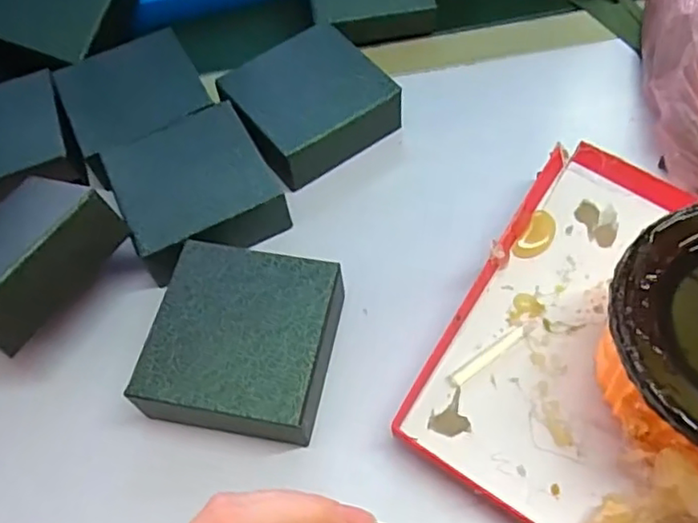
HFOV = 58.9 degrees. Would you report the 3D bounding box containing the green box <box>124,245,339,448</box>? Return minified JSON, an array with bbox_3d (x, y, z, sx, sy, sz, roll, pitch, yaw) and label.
[{"bbox_3d":[-0.057,0.042,0.330,0.089,0.035,0.095,10,65,8],"label":"green box"}]

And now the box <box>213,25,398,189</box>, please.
[{"bbox_3d":[-0.026,-0.104,0.424,0.099,0.041,0.104,-32,60,-13],"label":"box"}]

